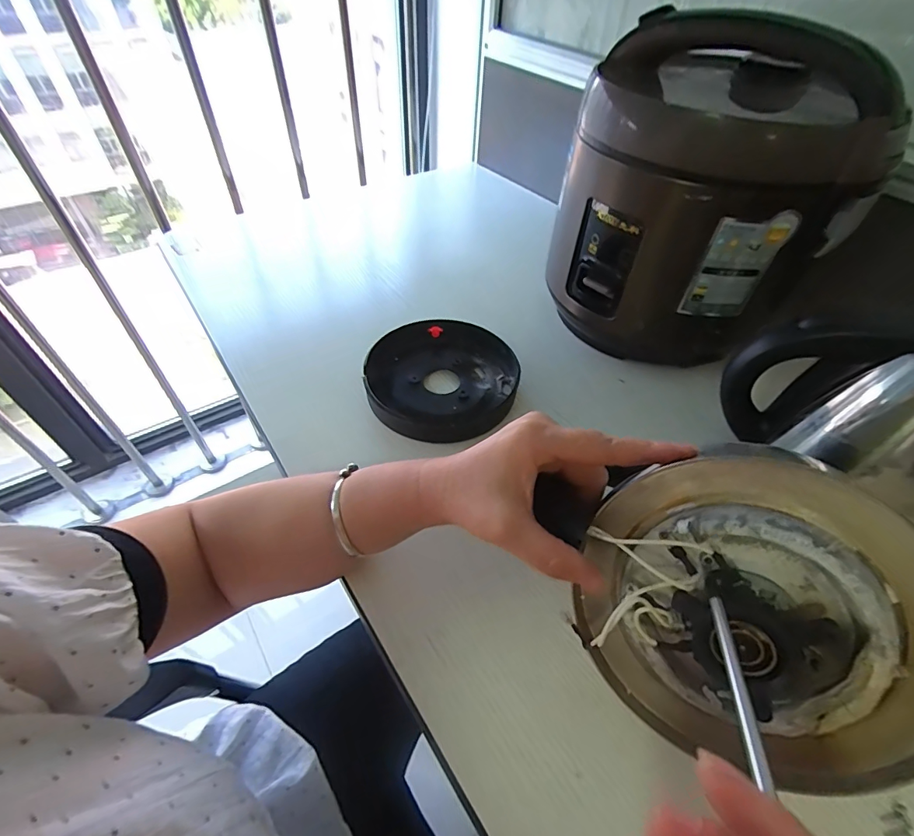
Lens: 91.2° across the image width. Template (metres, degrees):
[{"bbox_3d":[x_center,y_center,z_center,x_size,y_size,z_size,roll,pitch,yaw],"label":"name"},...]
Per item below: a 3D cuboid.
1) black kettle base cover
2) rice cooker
[{"bbox_3d":[-0.022,-0.041,0.461,0.156,0.033,0.159,23,52,17],"label":"black kettle base cover"},{"bbox_3d":[0.221,-0.208,0.449,0.207,0.243,0.215,-4,49,-6],"label":"rice cooker"}]

